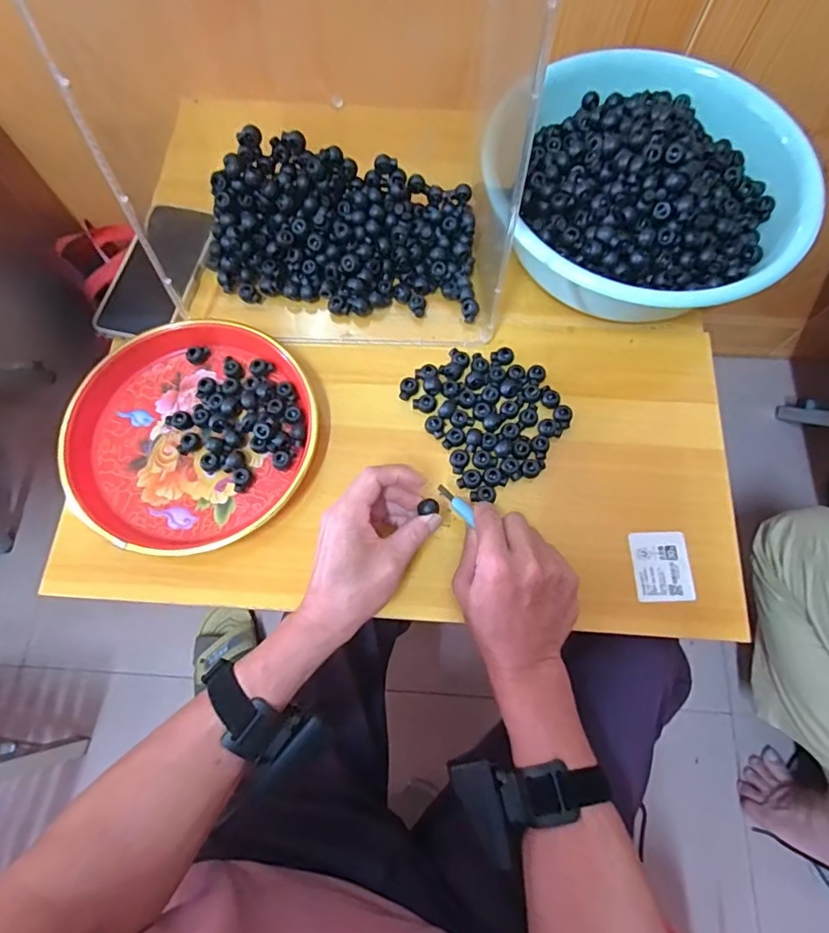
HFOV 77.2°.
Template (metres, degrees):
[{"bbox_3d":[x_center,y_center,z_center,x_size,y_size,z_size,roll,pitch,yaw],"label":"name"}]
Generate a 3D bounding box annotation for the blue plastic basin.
[{"bbox_3d":[0.212,-0.262,0.502,0.273,0.115,0.268,0,71,0],"label":"blue plastic basin"}]

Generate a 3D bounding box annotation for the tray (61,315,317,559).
[{"bbox_3d":[-0.202,-0.034,0.482,0.210,0.030,0.224,0,71,0],"label":"tray"}]

